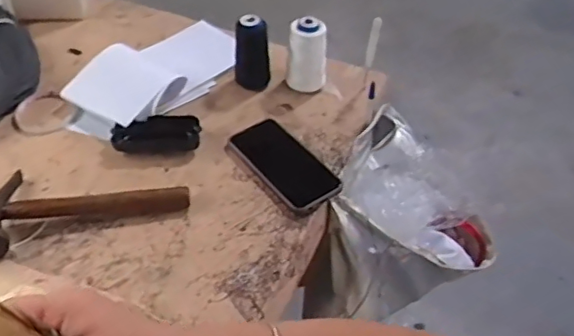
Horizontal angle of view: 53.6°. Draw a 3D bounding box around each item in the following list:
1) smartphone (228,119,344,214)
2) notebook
[{"bbox_3d":[-0.005,-0.007,0.727,0.082,0.007,0.159,-28,52,-28],"label":"smartphone"},{"bbox_3d":[-0.189,-0.140,0.828,0.144,0.044,0.277,29,50,24],"label":"notebook"}]

